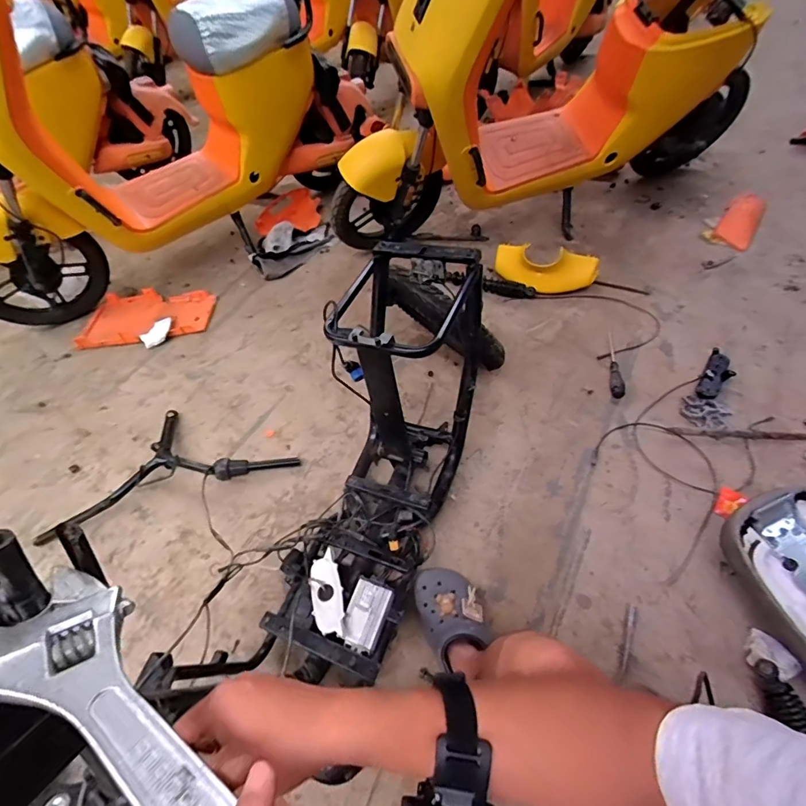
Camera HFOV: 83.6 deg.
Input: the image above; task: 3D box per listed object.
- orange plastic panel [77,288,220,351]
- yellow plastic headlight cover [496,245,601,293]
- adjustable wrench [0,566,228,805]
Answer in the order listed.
[{"bbox_3d":[-0.840,-0.295,1.493,0.411,0.025,0.251,-7,51,0],"label":"orange plastic panel"},{"bbox_3d":[0.433,-0.411,1.382,0.304,0.125,0.072,12,53,15],"label":"yellow plastic headlight cover"},{"bbox_3d":[-0.135,0.199,0.244,0.345,0.029,0.074,24,57,27],"label":"adjustable wrench"}]

